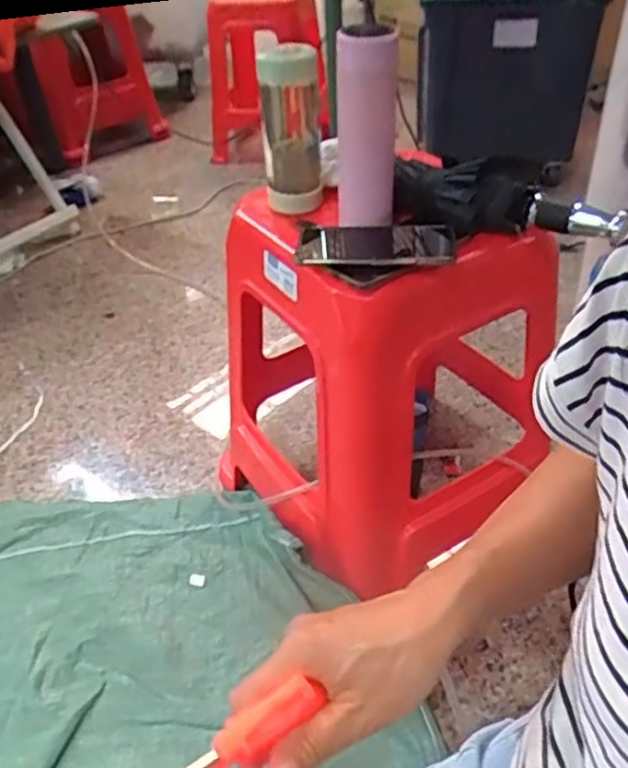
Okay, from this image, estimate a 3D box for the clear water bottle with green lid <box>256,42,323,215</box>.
[{"bbox_3d":[-0.024,-0.271,0.736,0.068,0.179,0.068,-4,39,0],"label":"clear water bottle with green lid"}]

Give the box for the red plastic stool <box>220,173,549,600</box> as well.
[{"bbox_3d":[0.071,-0.014,0.939,0.348,0.466,0.396,-29,45,-27],"label":"red plastic stool"}]

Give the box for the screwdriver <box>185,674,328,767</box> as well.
[{"bbox_3d":[-0.054,0.178,0.310,0.140,0.020,0.018,-23,47,-26],"label":"screwdriver"}]

